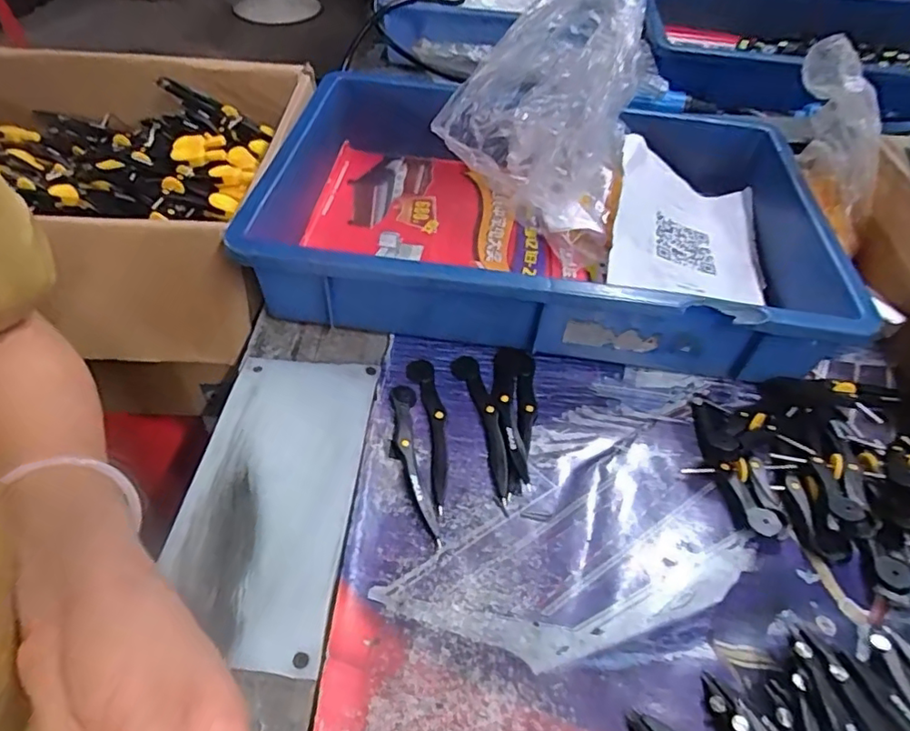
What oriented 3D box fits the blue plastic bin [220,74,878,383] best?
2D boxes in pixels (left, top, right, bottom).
[{"bbox_3d":[0.072,-0.131,0.512,0.481,0.079,0.293,8,48,2],"label":"blue plastic bin"}]

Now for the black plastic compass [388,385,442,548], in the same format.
[{"bbox_3d":[-0.029,0.058,0.376,0.021,0.008,0.115,-5,49,-9],"label":"black plastic compass"}]

